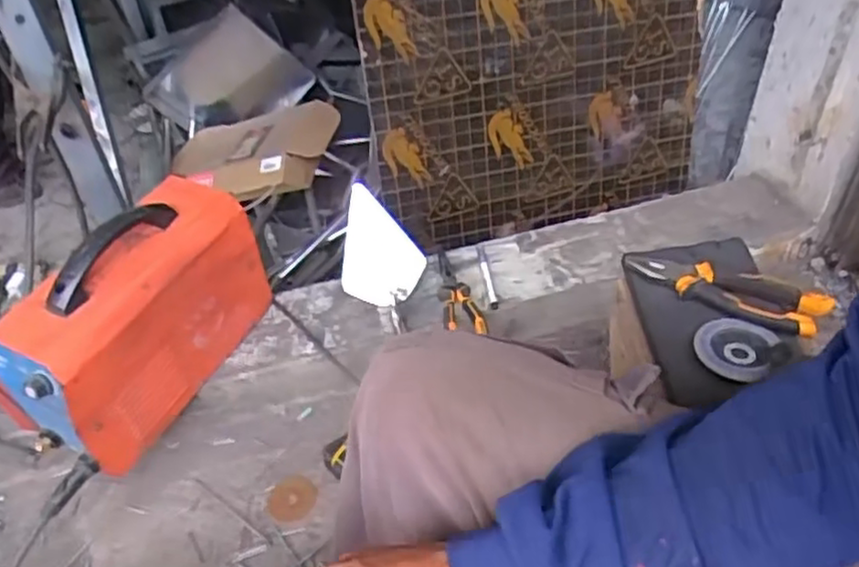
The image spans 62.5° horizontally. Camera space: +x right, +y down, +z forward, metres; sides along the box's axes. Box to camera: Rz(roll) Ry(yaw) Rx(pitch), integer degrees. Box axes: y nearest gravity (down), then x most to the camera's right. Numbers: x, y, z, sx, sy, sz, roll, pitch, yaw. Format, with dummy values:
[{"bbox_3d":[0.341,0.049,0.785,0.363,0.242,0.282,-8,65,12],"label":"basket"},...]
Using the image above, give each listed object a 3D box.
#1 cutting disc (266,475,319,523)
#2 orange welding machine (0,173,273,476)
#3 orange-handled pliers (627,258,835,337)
[{"bbox_3d":[-0.180,0.284,0.937,0.064,0.005,0.064,-3,45,3],"label":"cutting disc"},{"bbox_3d":[-0.366,0.035,0.884,0.150,0.217,0.312,19,48,23],"label":"orange welding machine"},{"bbox_3d":[0.295,0.004,0.710,0.186,0.026,0.050,22,49,25],"label":"orange-handled pliers"}]

